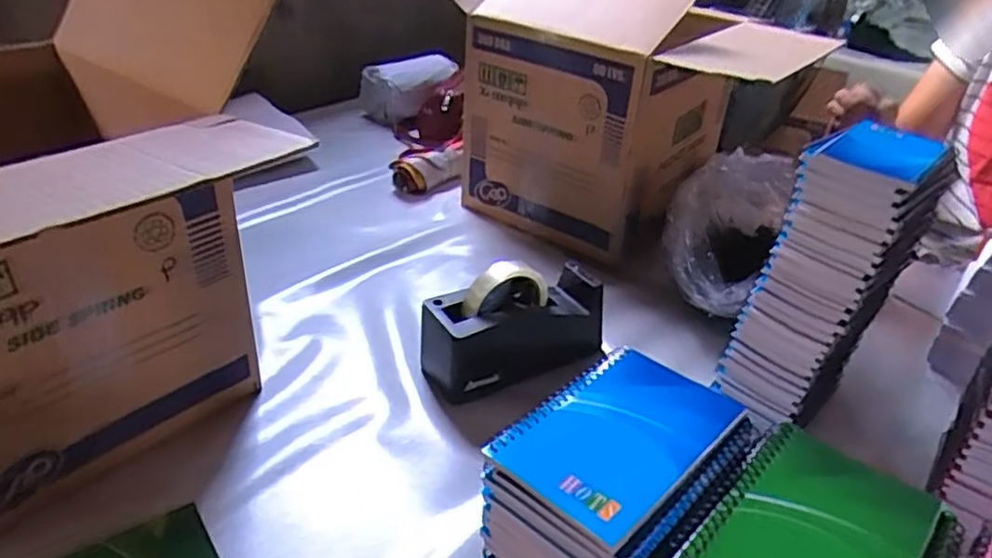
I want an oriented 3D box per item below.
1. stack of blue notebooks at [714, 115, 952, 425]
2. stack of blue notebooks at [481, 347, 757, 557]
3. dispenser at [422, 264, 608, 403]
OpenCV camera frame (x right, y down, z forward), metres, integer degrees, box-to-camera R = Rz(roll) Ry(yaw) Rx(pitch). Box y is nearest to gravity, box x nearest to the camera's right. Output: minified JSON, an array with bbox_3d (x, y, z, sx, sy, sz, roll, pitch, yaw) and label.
[{"bbox_3d":[0.327,0.003,0.678,0.116,0.285,0.134,26,39,31],"label":"stack of blue notebooks"},{"bbox_3d":[0.062,0.183,0.421,0.102,0.237,0.137,24,38,30],"label":"stack of blue notebooks"},{"bbox_3d":[0.024,0.046,0.748,0.212,0.118,0.081,-14,38,-24],"label":"dispenser"}]

